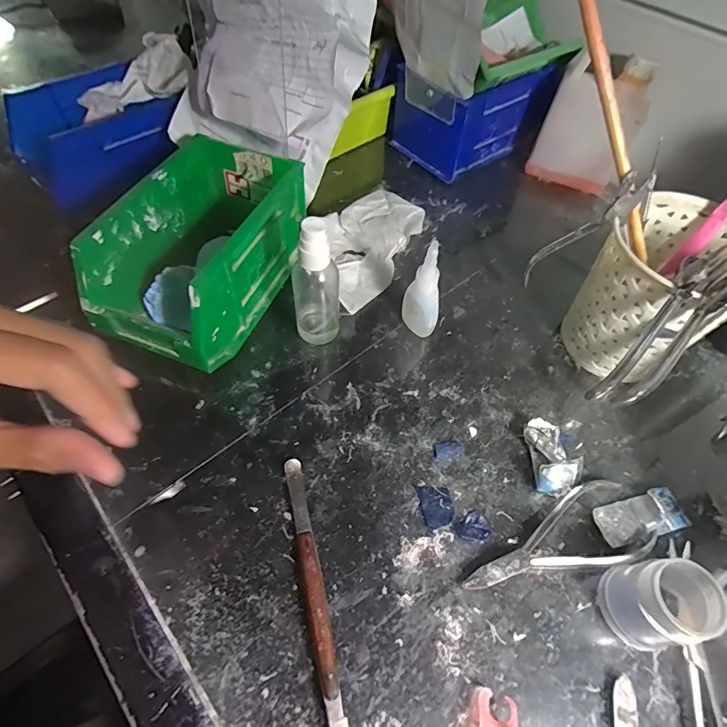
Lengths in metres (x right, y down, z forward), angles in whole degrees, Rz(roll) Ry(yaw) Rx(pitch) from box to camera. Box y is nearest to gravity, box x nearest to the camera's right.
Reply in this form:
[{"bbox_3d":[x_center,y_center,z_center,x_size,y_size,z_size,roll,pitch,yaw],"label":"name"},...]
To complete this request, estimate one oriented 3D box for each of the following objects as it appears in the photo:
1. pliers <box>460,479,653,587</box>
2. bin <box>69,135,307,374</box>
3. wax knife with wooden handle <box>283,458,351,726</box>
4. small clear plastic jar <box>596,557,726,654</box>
[{"bbox_3d":[0.119,0.110,0.277,0.123,0.011,0.050,-10,58,-9],"label":"pliers"},{"bbox_3d":[-0.126,-0.089,0.348,0.096,0.090,0.172,19,58,10],"label":"bin"},{"bbox_3d":[-0.029,0.135,0.253,0.013,0.011,0.164,-12,58,-10],"label":"wax knife with wooden handle"},{"bbox_3d":[0.166,0.134,0.242,0.044,0.048,0.043,1,57,-2],"label":"small clear plastic jar"}]

